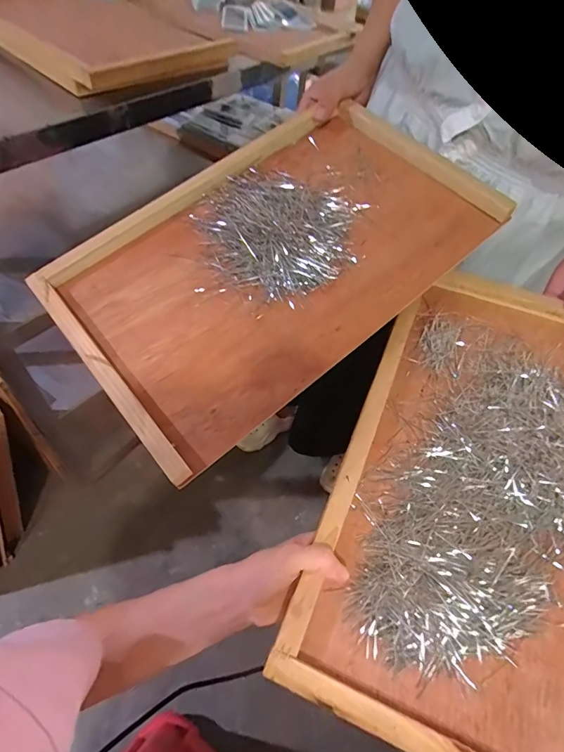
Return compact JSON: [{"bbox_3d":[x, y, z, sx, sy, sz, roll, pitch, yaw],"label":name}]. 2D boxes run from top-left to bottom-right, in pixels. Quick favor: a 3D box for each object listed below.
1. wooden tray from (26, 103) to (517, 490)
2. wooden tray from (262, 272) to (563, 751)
[{"bbox_3d":[-0.008,-0.150,0.487,0.477,0.028,0.300,-39,70,-14],"label":"wooden tray"},{"bbox_3d":[0.220,0.098,0.407,0.297,0.021,0.473,21,61,11],"label":"wooden tray"}]

